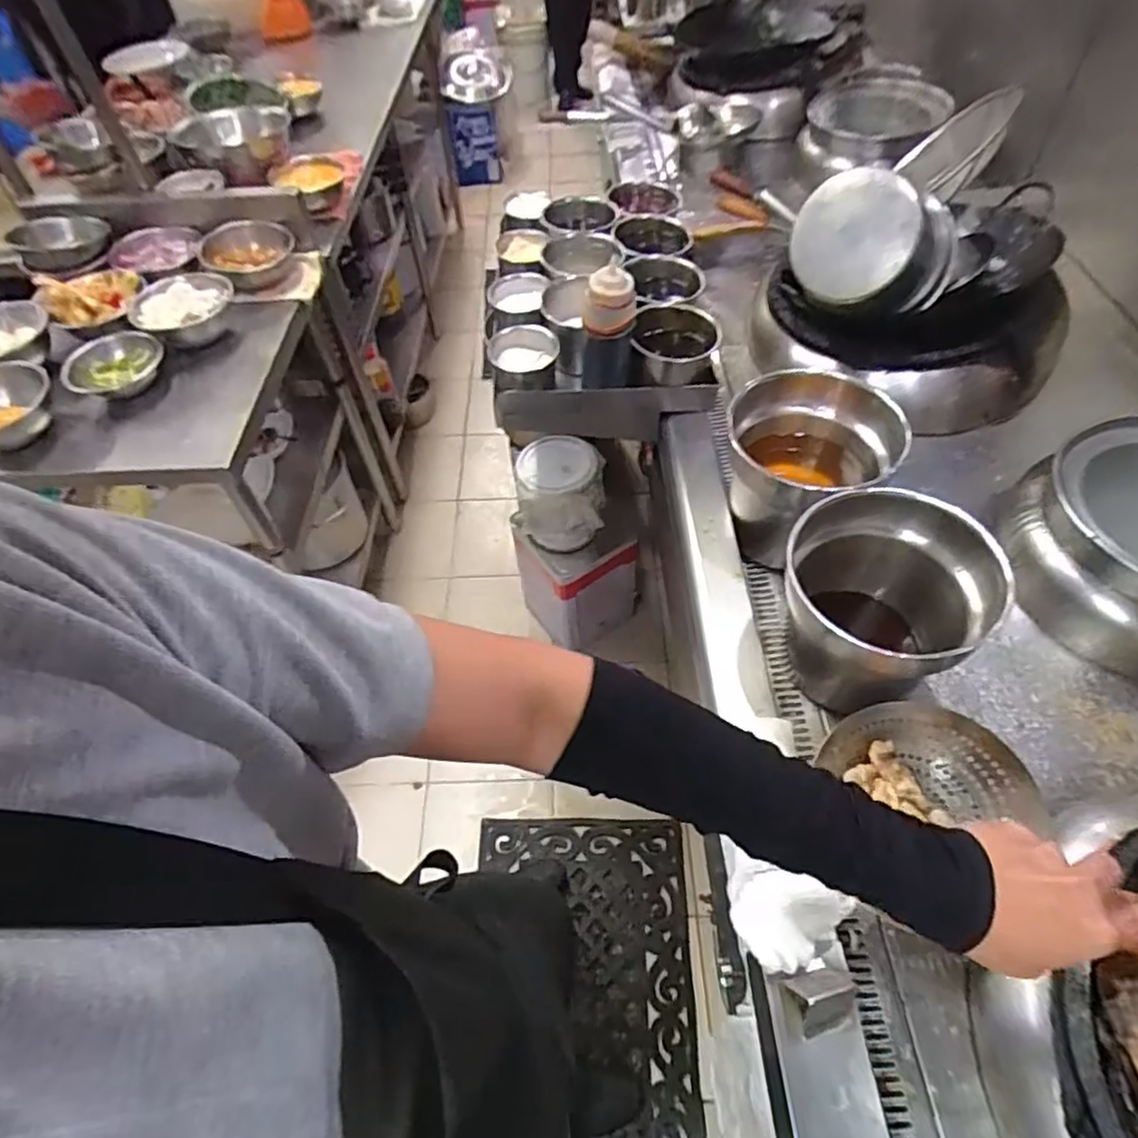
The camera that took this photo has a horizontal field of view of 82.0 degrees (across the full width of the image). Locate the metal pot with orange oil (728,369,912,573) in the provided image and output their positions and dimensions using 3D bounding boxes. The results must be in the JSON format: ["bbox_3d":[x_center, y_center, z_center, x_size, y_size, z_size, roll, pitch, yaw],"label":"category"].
[{"bbox_3d":[0.335,-0.129,0.952,0.204,0.241,0.214,-1,55,2],"label":"metal pot with orange oil"}]

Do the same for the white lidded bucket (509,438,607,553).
[{"bbox_3d":[-0.028,-0.163,1.494,0.214,0.222,0.174,2,55,5],"label":"white lidded bucket"}]

